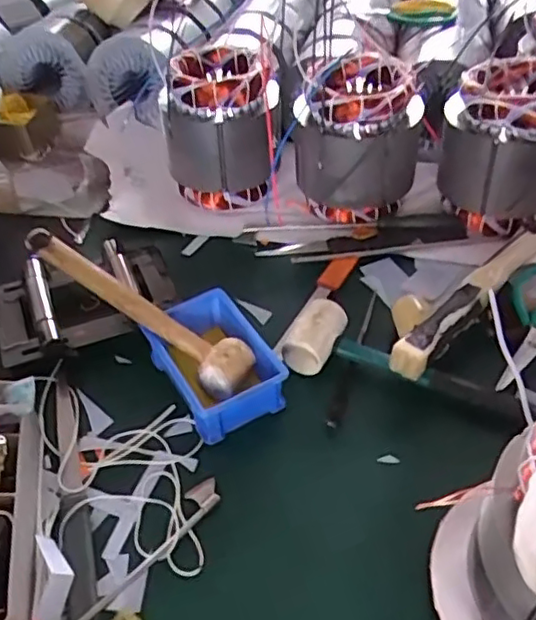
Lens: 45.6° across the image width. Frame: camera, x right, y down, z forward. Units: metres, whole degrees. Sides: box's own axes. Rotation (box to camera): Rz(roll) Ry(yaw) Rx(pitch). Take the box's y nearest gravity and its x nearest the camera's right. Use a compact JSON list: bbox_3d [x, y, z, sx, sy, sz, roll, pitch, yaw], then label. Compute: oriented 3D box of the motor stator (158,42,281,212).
[{"bbox_3d":[-0.060,-0.238,0.844,0.148,0.181,0.133,-3,46,-1],"label":"motor stator"}]

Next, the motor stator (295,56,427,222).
[{"bbox_3d":[0.111,-0.215,0.811,0.147,0.171,0.123,-6,46,-4],"label":"motor stator"}]

